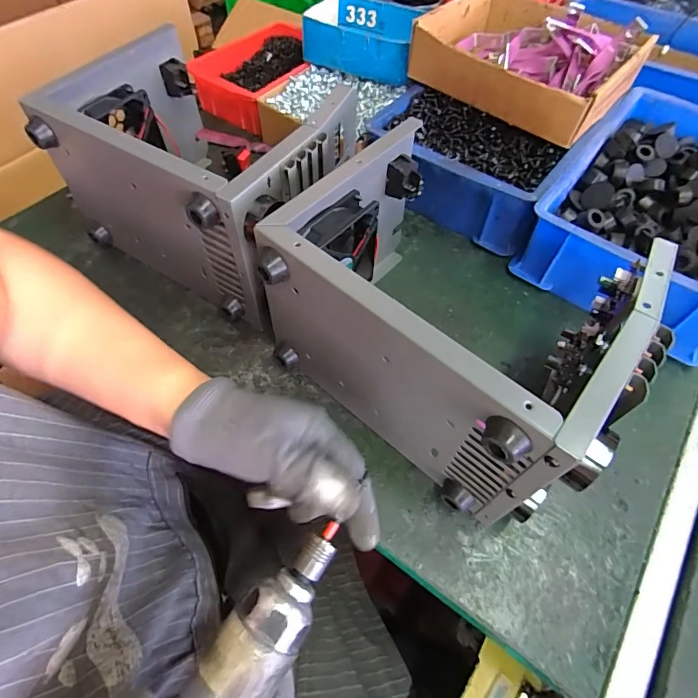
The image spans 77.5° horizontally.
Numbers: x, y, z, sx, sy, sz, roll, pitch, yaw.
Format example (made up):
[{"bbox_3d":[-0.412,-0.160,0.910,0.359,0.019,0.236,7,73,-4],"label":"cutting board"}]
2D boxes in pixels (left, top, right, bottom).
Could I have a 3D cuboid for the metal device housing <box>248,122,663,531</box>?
[{"bbox_3d":[0.072,-0.021,0.339,0.235,0.153,0.180,37,63,21],"label":"metal device housing"}]

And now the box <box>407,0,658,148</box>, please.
[{"bbox_3d":[0.208,-0.336,0.499,0.216,0.057,0.195,39,64,21],"label":"box"}]

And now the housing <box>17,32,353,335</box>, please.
[{"bbox_3d":[-0.137,-0.182,0.432,0.266,0.144,0.206,28,60,16],"label":"housing"}]

